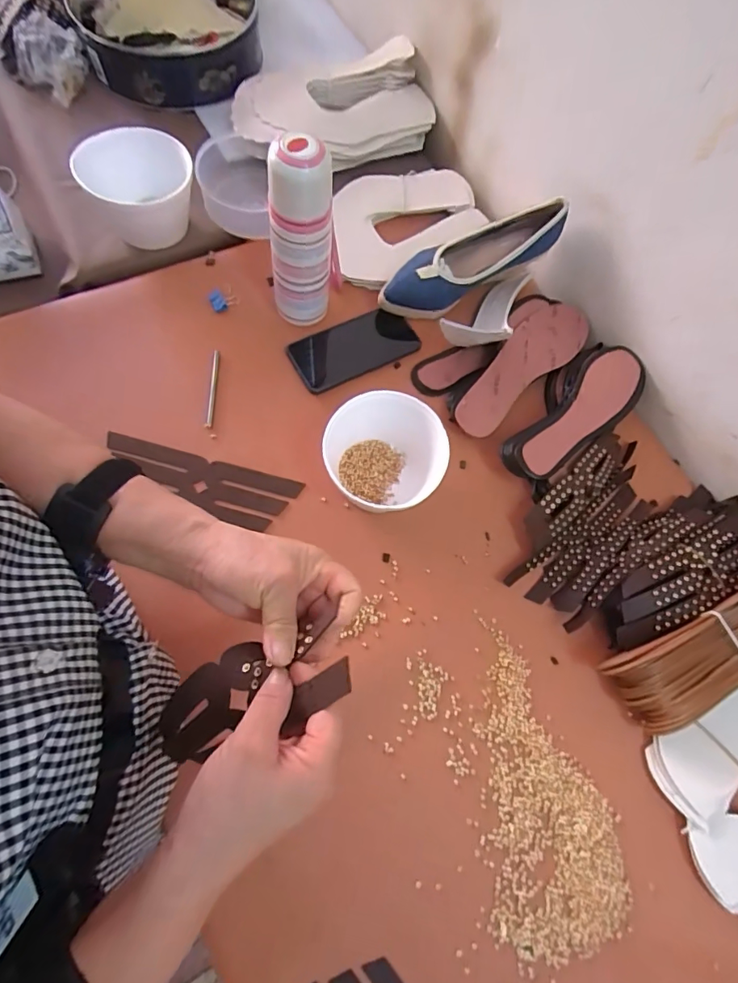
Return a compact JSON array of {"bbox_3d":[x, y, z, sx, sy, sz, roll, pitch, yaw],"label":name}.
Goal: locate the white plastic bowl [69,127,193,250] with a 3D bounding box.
[{"bbox_3d":[-0.276,-0.364,0.601,0.121,0.092,0.114,-40,79,-18],"label":"white plastic bowl"}]

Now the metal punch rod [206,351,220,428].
[{"bbox_3d":[-0.187,-0.121,0.581,0.008,0.009,0.102,1,70,-6],"label":"metal punch rod"}]

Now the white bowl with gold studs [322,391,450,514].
[{"bbox_3d":[0.024,-0.040,0.528,0.114,0.093,0.105,2,70,-6],"label":"white bowl with gold studs"}]

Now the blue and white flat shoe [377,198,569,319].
[{"bbox_3d":[0.122,-0.288,0.606,0.227,0.058,0.065,-25,72,7],"label":"blue and white flat shoe"}]

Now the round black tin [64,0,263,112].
[{"bbox_3d":[-0.293,-0.680,0.711,0.256,0.067,0.249,-7,71,-9],"label":"round black tin"}]

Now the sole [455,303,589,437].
[{"bbox_3d":[0.191,-0.159,0.611,0.234,0.025,0.069,-41,79,-18],"label":"sole"}]

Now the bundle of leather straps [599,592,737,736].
[{"bbox_3d":[0.362,0.153,0.493,0.245,0.065,0.079,-24,74,-14],"label":"bundle of leather straps"}]

